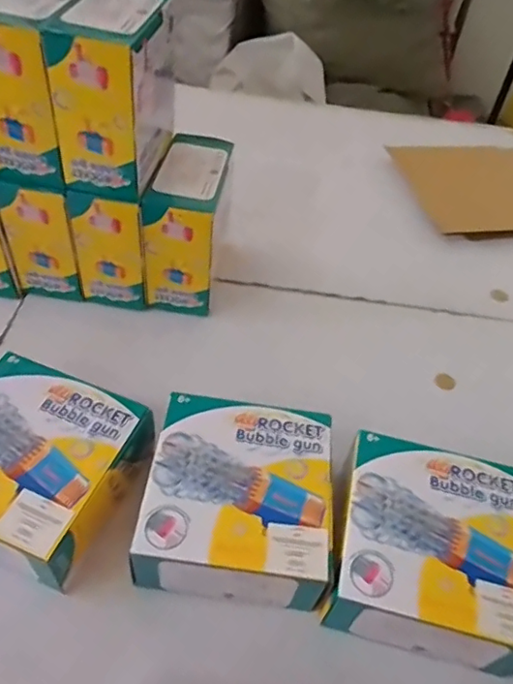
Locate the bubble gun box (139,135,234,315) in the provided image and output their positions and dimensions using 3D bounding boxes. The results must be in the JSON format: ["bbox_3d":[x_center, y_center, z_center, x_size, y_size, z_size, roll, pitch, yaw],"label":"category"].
[{"bbox_3d":[-0.082,-0.153,0.705,0.084,0.157,0.172,9,49,1],"label":"bubble gun box"}]

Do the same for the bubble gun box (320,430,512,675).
[{"bbox_3d":[0.155,0.178,0.487,0.160,0.059,0.163,13,49,5],"label":"bubble gun box"}]

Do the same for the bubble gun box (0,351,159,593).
[{"bbox_3d":[-0.202,0.113,0.510,0.171,0.076,0.163,20,50,11],"label":"bubble gun box"}]

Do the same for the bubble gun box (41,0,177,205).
[{"bbox_3d":[-0.145,-0.266,0.582,0.083,0.155,0.154,11,49,3],"label":"bubble gun box"}]

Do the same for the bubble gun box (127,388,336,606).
[{"bbox_3d":[-0.014,0.142,0.505,0.166,0.068,0.166,7,49,-1],"label":"bubble gun box"}]

